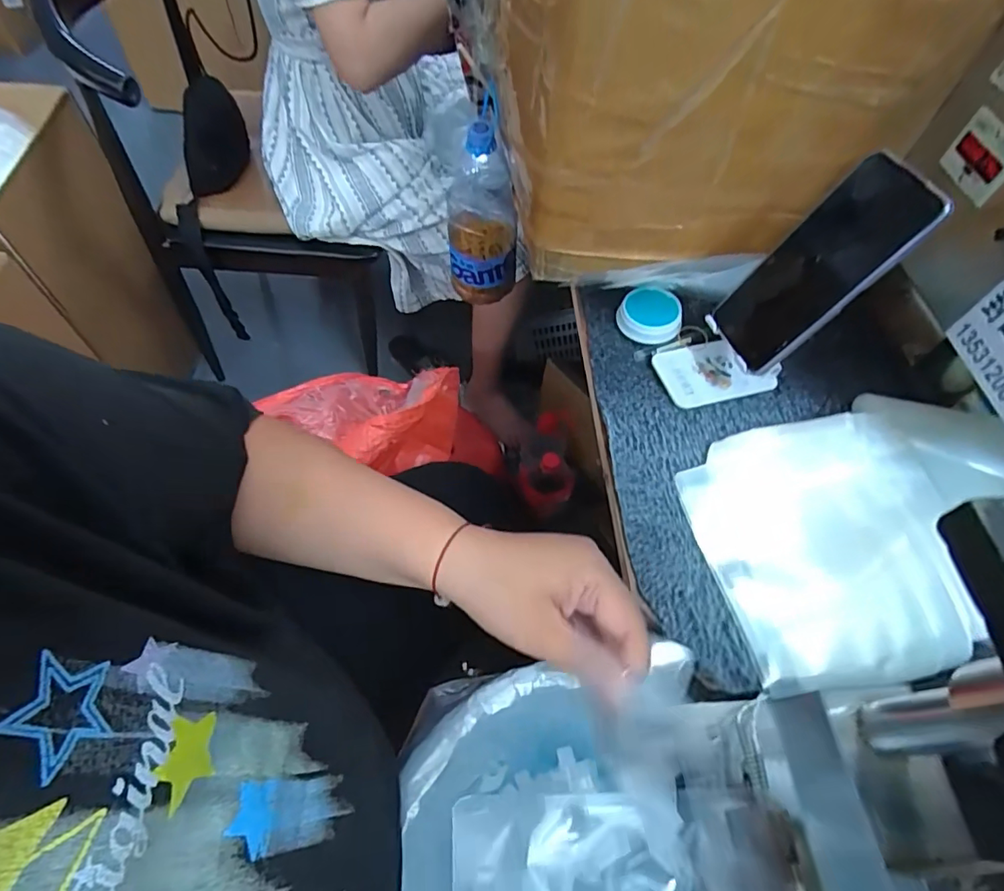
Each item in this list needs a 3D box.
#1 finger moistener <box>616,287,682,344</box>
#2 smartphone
[{"bbox_3d":[0.146,-0.127,0.517,0.060,0.030,0.052,20,59,9],"label":"finger moistener"},{"bbox_3d":[0.237,-0.134,0.400,0.006,0.160,0.070,-1,57,-35],"label":"smartphone"}]

